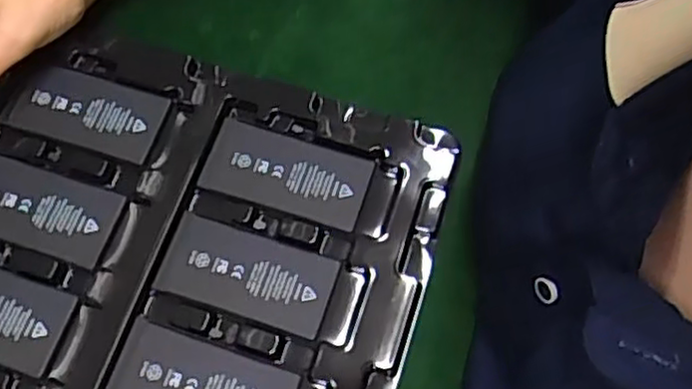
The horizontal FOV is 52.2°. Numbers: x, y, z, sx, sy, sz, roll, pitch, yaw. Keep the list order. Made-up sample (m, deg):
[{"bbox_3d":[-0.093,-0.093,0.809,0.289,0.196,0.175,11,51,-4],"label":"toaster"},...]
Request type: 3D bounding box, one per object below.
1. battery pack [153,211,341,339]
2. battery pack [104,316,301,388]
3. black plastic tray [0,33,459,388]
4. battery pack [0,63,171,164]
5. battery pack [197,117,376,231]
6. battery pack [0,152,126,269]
[{"bbox_3d":[-0.051,0.041,0.362,0.087,0.005,0.044,17,70,7],"label":"battery pack"},{"bbox_3d":[-0.070,0.093,0.339,0.087,0.004,0.044,18,70,7],"label":"battery pack"},{"bbox_3d":[-0.097,0.029,0.366,0.269,0.019,0.221,16,70,6],"label":"black plastic tray"},{"bbox_3d":[-0.144,-0.047,0.391,0.085,0.007,0.042,15,69,6],"label":"battery pack"},{"bbox_3d":[-0.031,-0.012,0.381,0.086,0.005,0.045,16,70,6],"label":"battery pack"},{"bbox_3d":[-0.164,0.005,0.371,0.085,0.004,0.045,16,70,6],"label":"battery pack"}]

